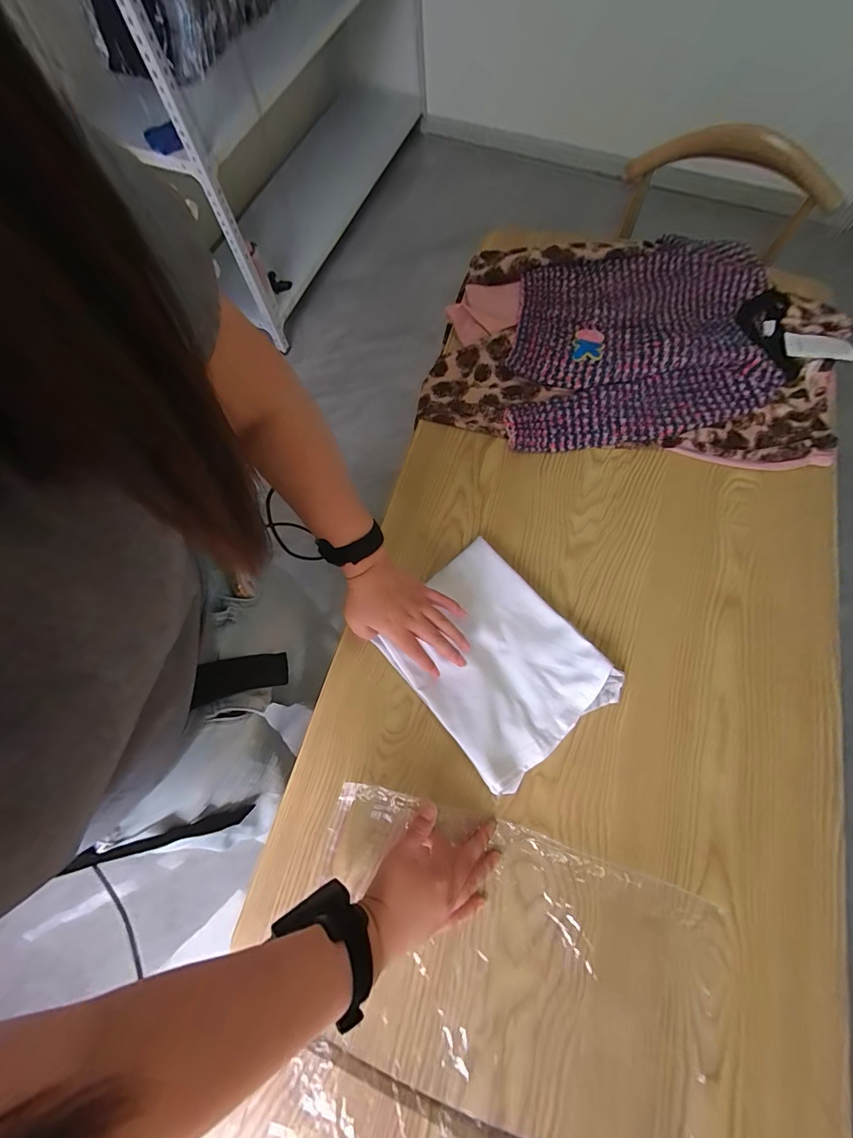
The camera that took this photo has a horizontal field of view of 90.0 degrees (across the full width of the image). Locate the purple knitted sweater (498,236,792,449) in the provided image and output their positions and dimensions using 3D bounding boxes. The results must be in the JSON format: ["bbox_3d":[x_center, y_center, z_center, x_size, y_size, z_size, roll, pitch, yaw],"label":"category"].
[{"bbox_3d":[0.332,-0.360,0.661,0.475,0.045,0.345,-11,69,-2],"label":"purple knitted sweater"}]

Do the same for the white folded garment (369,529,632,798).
[{"bbox_3d":[0.080,0.105,0.508,0.191,0.023,0.240,-39,75,-11],"label":"white folded garment"}]

